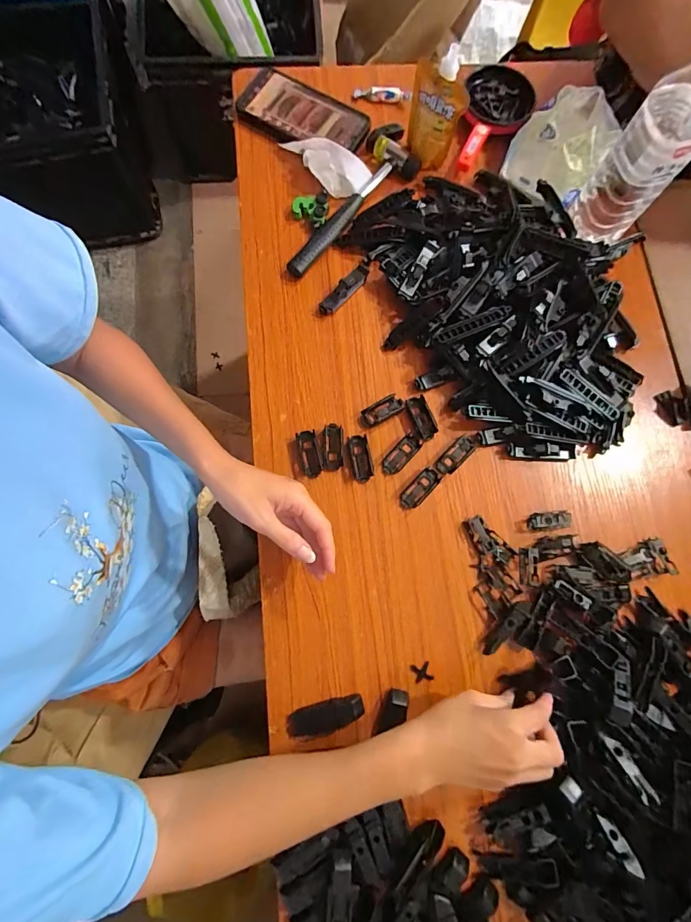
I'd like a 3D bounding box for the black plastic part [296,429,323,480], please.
[{"bbox_3d":[-0.038,-0.007,0.438,0.020,0.008,0.050,-11,79,-5],"label":"black plastic part"}]

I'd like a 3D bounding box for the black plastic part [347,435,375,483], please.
[{"bbox_3d":[0.016,-0.002,0.440,0.022,0.005,0.050,-10,79,-5],"label":"black plastic part"}]

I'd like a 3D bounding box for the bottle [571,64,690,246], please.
[{"bbox_3d":[0.302,-0.301,0.417,0.068,0.208,0.065,36,79,5],"label":"bottle"}]

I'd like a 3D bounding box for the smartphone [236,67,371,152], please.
[{"bbox_3d":[-0.057,-0.436,0.520,0.166,0.015,0.088,34,79,5],"label":"smartphone"}]

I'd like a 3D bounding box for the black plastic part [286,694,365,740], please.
[{"bbox_3d":[-0.019,0.239,0.383,0.072,0.010,0.024,-16,79,-6],"label":"black plastic part"}]

